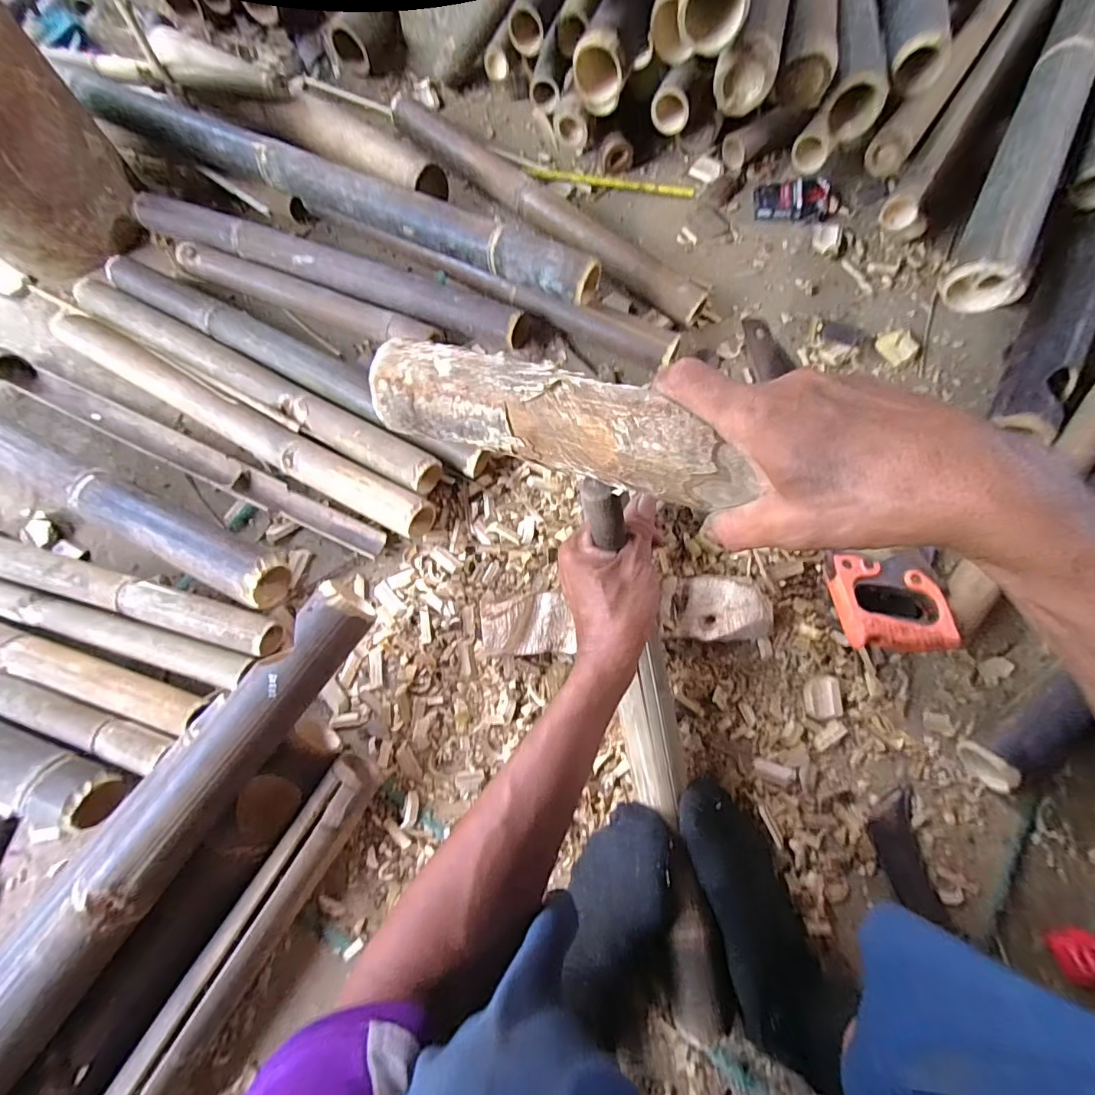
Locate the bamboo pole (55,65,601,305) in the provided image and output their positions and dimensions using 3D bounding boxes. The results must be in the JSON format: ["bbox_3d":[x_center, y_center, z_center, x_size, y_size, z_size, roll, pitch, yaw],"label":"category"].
[{"bbox_3d":[-0.351,-0.549,0.712,0.929,0.060,0.067,26,75,8],"label":"bamboo pole"}]

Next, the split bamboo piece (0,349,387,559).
[{"bbox_3d":[-0.515,-0.137,0.678,0.666,0.029,0.050,24,75,8],"label":"split bamboo piece"}]

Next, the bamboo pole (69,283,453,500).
[{"bbox_3d":[-0.428,-0.237,0.687,0.637,0.059,0.056,29,75,9],"label":"bamboo pole"}]

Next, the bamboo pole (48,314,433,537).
[{"bbox_3d":[-0.435,-0.175,0.669,0.634,0.059,0.058,28,76,9],"label":"bamboo pole"}]

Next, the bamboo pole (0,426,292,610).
[{"bbox_3d":[-0.945,-0.234,0.696,1.374,0.080,0.062,25,75,8],"label":"bamboo pole"}]

